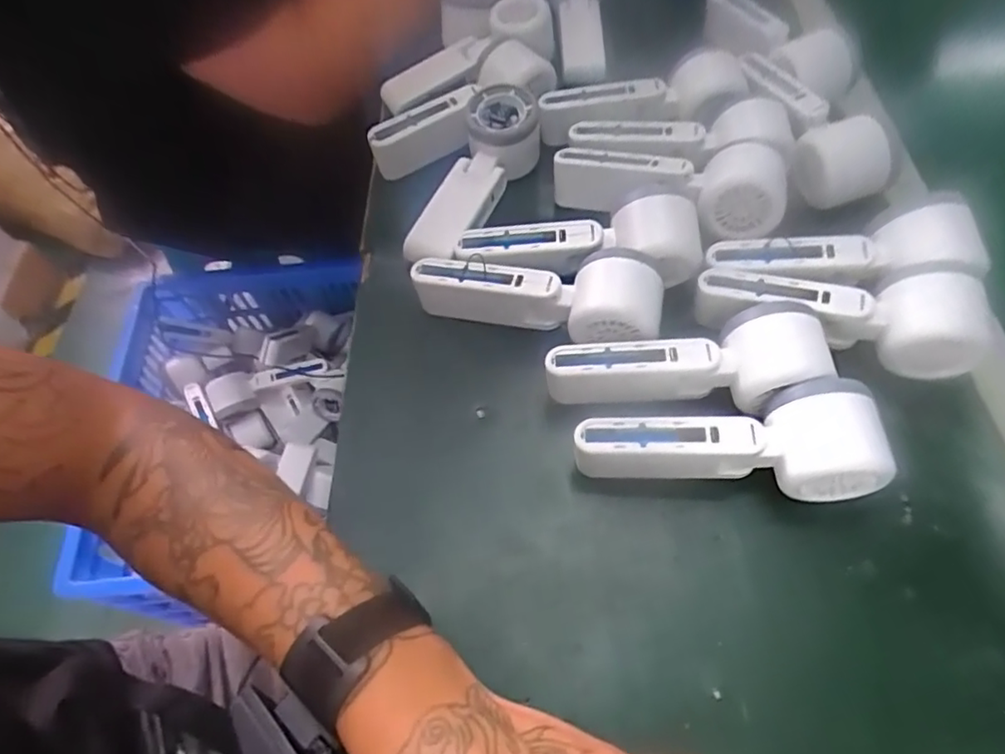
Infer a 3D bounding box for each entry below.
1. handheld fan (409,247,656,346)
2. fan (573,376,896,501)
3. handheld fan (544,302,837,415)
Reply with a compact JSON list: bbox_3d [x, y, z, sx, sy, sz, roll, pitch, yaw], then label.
[{"bbox_3d":[0.021,-0.047,0.403,0.165,0.059,0.057,1,60,5],"label":"handheld fan"},{"bbox_3d":[0.124,0.039,0.343,0.163,0.051,0.053,-4,58,10],"label":"fan"},{"bbox_3d":[0.109,-0.004,0.364,0.160,0.040,0.053,-8,58,11],"label":"handheld fan"}]

